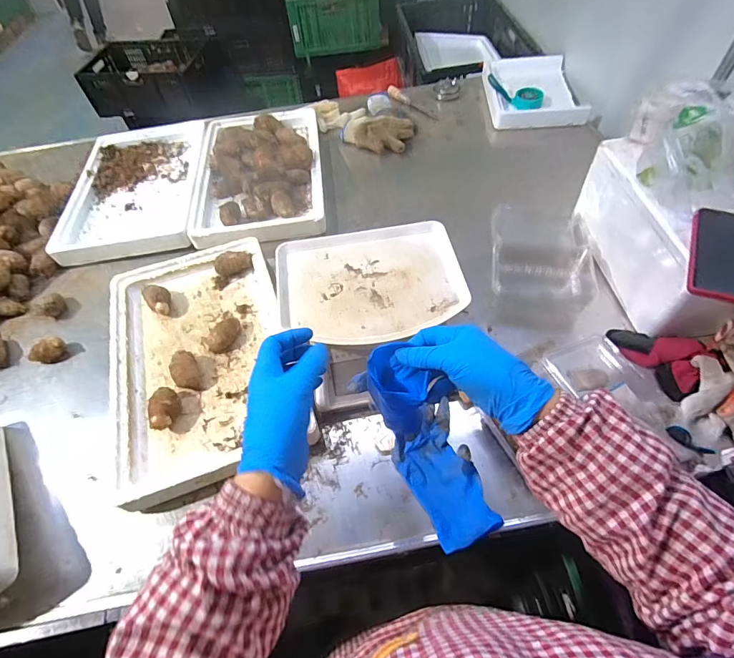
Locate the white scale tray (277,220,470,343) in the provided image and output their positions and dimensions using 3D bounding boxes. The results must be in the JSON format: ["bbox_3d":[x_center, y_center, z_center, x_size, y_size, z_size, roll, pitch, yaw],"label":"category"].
[{"bbox_3d":[0.004,-0.081,0.657,0.291,0.025,0.224,-7,55,-6],"label":"white scale tray"}]

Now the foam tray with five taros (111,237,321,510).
[{"bbox_3d":[-0.290,0.034,0.717,0.293,0.043,0.474,-17,57,-12],"label":"foam tray with five taros"}]

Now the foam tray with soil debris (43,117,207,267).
[{"bbox_3d":[-0.568,-0.369,1.009,0.306,0.051,0.496,-6,55,-5],"label":"foam tray with soil debris"}]

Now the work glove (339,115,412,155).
[{"bbox_3d":[0.022,-0.520,1.073,0.191,0.045,0.112,7,55,4],"label":"work glove"}]

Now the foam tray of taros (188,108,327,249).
[{"bbox_3d":[-0.271,-0.413,1.020,0.310,0.068,0.528,-5,55,-4],"label":"foam tray of taros"}]

